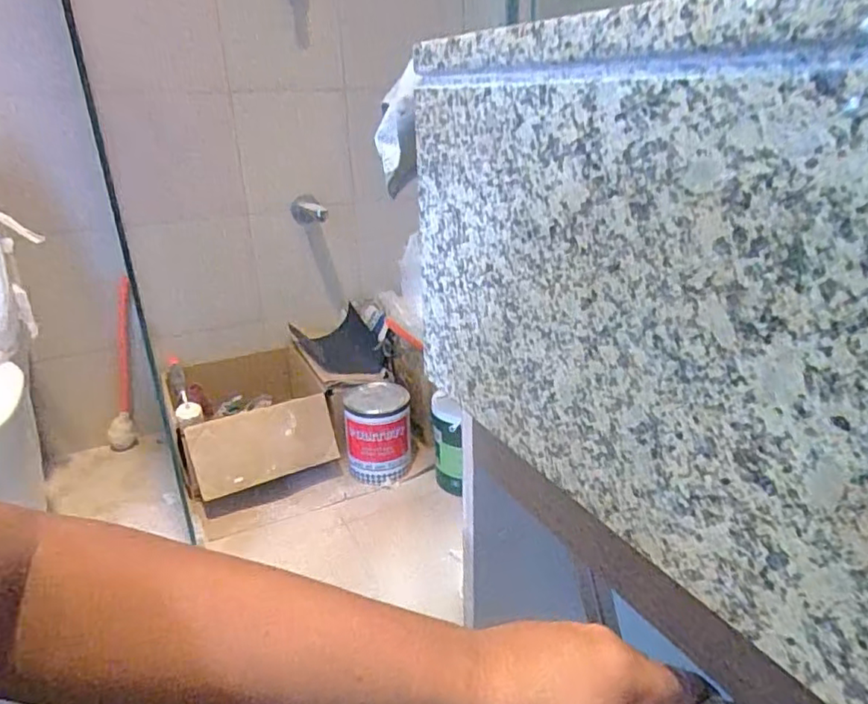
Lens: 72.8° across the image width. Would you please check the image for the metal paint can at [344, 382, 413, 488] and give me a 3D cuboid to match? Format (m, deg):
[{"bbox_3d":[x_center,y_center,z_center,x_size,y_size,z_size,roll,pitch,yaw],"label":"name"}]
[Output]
[{"bbox_3d":[-0.146,0.212,1.539,0.167,0.191,0.163,-4,24,-7],"label":"metal paint can"}]

